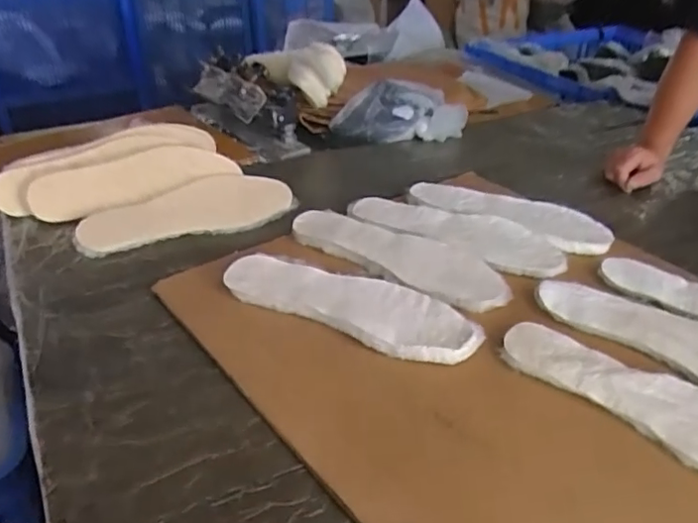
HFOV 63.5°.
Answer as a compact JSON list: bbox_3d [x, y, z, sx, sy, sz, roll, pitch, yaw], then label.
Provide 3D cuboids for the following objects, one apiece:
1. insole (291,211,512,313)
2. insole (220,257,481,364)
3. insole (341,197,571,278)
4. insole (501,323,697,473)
[{"bbox_3d":[0.060,-0.013,0.694,0.283,0.007,0.095,23,40,30],"label":"insole"},{"bbox_3d":[0.000,0.042,0.614,0.284,0.019,0.095,17,38,20],"label":"insole"},{"bbox_3d":[0.142,-0.045,0.750,0.283,0.013,0.110,21,38,28],"label":"insole"},{"bbox_3d":[0.278,0.128,0.510,0.276,0.011,0.092,28,47,32],"label":"insole"}]

